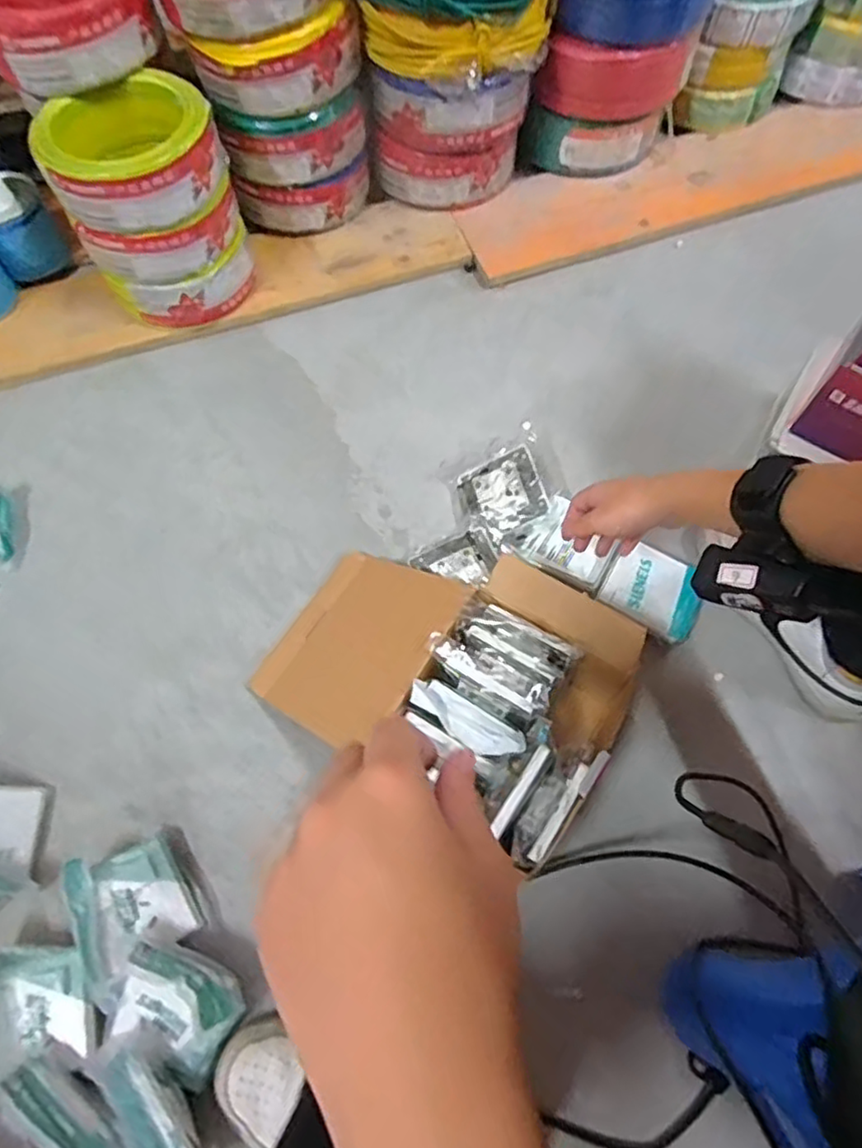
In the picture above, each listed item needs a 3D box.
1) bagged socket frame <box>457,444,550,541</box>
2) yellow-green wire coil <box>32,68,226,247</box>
[{"bbox_3d":[0.079,-0.087,0.707,0.086,0.024,0.090,-24,66,8],"label":"bagged socket frame"},{"bbox_3d":[-0.318,-0.451,0.702,0.190,0.083,0.152,-34,70,-13],"label":"yellow-green wire coil"}]

